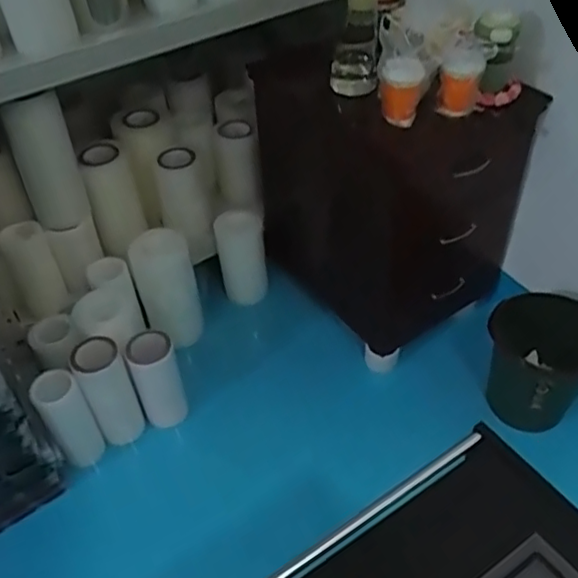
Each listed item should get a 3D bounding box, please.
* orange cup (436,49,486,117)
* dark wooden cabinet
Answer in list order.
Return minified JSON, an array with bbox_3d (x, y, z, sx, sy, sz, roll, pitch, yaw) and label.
[{"bbox_3d":[0.348,-0.419,1.246,0.075,0.138,0.072,-1,45,1],"label":"orange cup"},{"bbox_3d":[0.232,-0.280,1.654,0.441,0.605,0.614,-31,52,-26],"label":"dark wooden cabinet"}]

